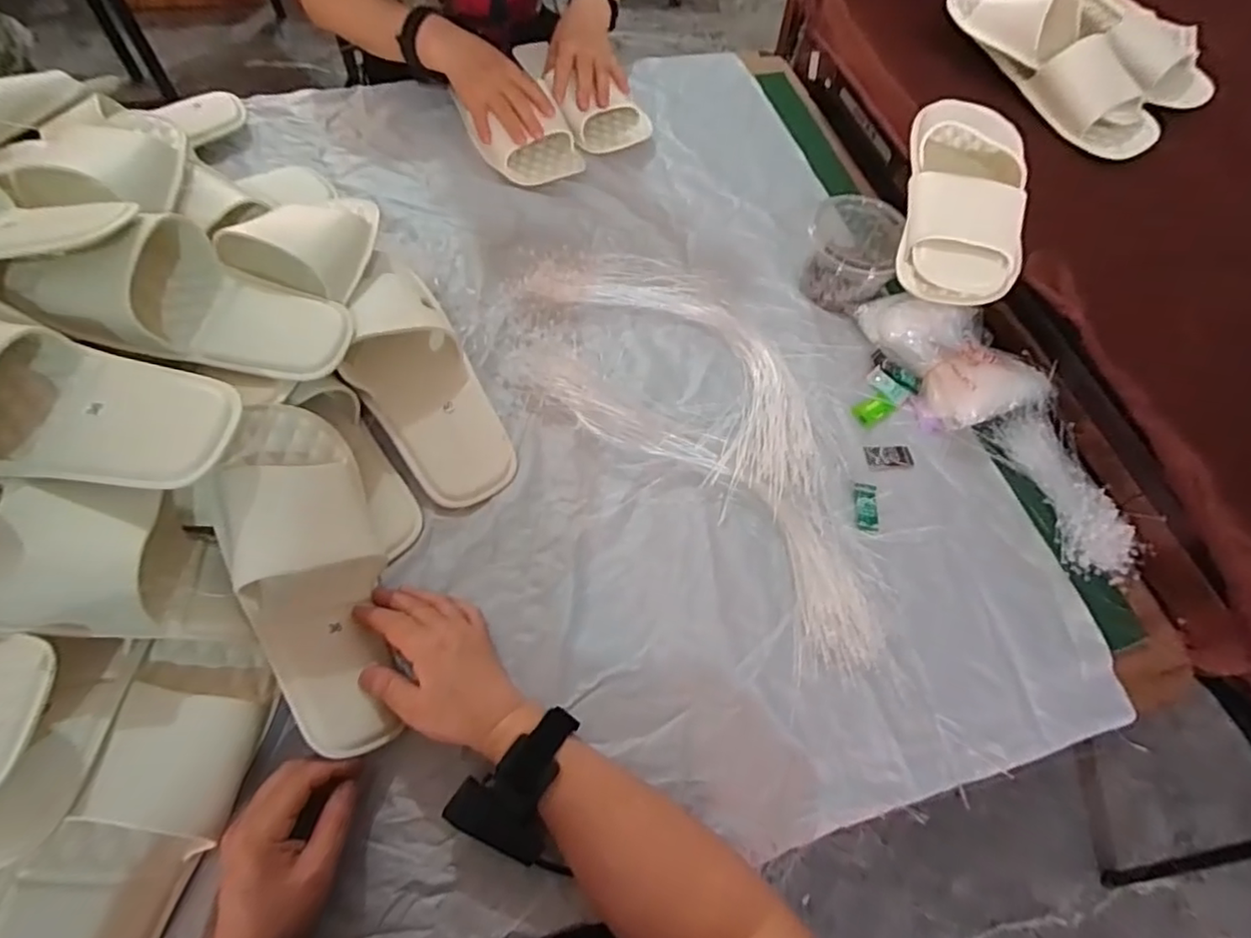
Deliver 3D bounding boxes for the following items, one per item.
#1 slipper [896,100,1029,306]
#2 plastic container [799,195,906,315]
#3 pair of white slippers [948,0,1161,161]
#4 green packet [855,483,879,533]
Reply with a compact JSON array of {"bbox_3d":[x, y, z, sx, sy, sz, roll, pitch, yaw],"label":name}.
[{"bbox_3d":[0.345,-0.277,0.631,0.105,0.053,0.240,10,67,2],"label":"slipper"},{"bbox_3d":[0.246,-0.236,0.686,0.095,0.077,0.097,18,63,5],"label":"plastic container"},{"bbox_3d":[0.518,-0.497,0.736,0.090,0.077,0.297,-27,68,-17],"label":"pair of white slippers"},{"bbox_3d":[0.229,0.035,0.585,0.021,0.004,0.048,8,62,-1],"label":"green packet"}]

